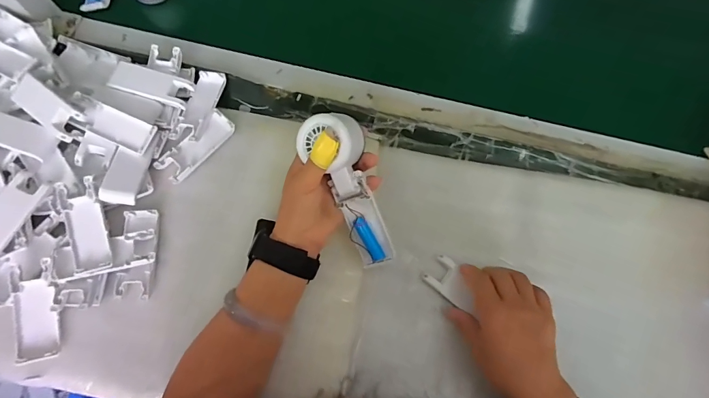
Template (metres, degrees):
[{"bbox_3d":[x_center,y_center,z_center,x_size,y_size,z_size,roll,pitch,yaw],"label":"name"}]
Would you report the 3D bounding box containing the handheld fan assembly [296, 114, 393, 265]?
[{"bbox_3d":[-0.005,-0.006,0.386,0.061,0.036,0.164,-23,103,-9],"label":"handheld fan assembly"}]

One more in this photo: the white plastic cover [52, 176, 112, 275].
[{"bbox_3d":[-0.304,0.030,0.425,0.040,0.014,0.102,-16,88,-7],"label":"white plastic cover"}]

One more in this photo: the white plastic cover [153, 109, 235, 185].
[{"bbox_3d":[-0.198,-0.067,0.479,0.038,0.014,0.103,42,75,12],"label":"white plastic cover"}]

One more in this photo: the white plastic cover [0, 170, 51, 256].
[{"bbox_3d":[-0.379,0.019,0.410,0.040,0.008,0.097,26,72,7],"label":"white plastic cover"}]

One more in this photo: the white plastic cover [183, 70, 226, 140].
[{"bbox_3d":[-0.196,-0.124,0.490,0.037,0.010,0.100,10,71,2],"label":"white plastic cover"}]

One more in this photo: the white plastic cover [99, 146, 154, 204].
[{"bbox_3d":[-0.268,-0.028,0.443,0.039,0.014,0.067,13,68,-13],"label":"white plastic cover"}]

